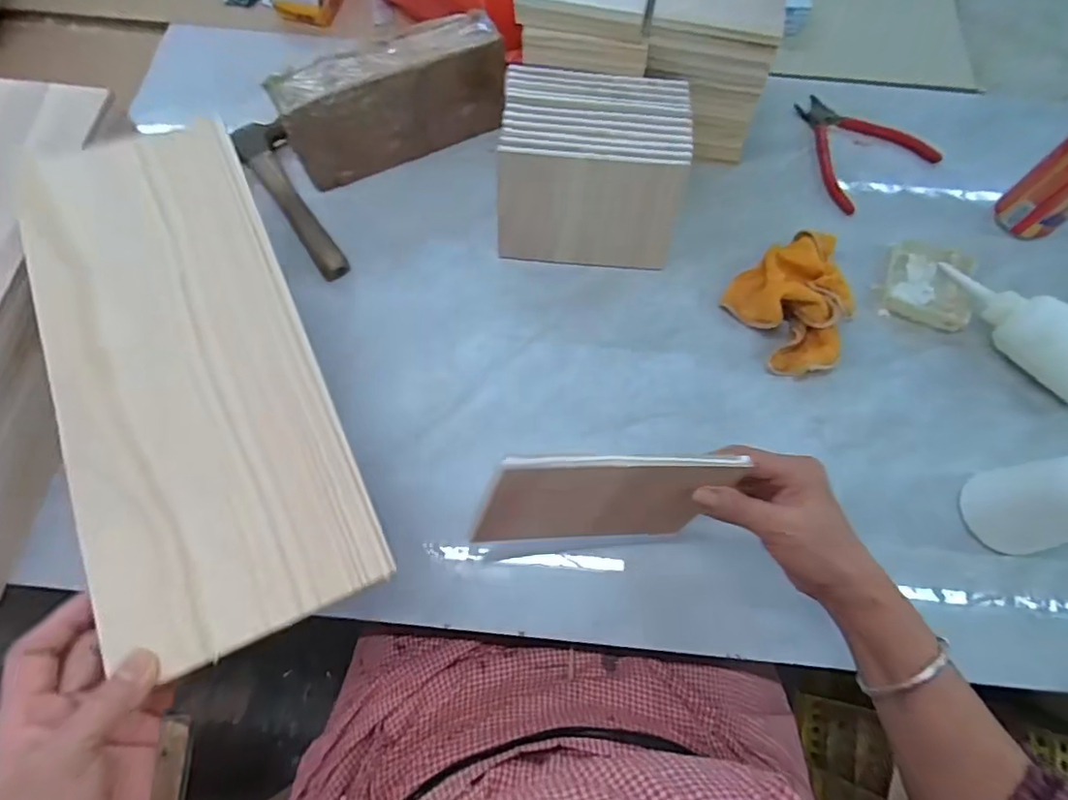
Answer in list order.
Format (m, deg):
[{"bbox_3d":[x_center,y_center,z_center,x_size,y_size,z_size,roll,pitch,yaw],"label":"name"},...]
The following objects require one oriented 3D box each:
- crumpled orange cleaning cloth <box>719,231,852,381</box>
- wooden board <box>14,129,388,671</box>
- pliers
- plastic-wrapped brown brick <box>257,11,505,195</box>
[{"bbox_3d":[0.238,-0.088,0.505,0.110,0.041,0.118,-26,72,-10],"label":"crumpled orange cleaning cloth"},{"bbox_3d":[-0.235,-0.035,0.384,0.156,0.015,0.391,-25,70,-10],"label":"wooden board"},{"bbox_3d":[0.326,-0.269,0.592,0.132,0.010,0.133,-33,73,-13],"label":"pliers"},{"bbox_3d":[-0.129,-0.279,0.540,0.206,0.098,0.054,-23,71,-9],"label":"plastic-wrapped brown brick"}]

